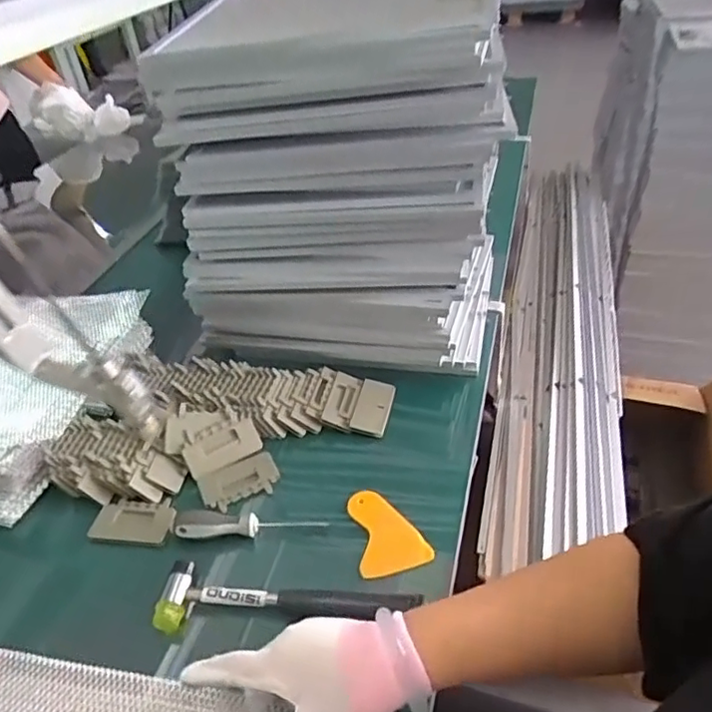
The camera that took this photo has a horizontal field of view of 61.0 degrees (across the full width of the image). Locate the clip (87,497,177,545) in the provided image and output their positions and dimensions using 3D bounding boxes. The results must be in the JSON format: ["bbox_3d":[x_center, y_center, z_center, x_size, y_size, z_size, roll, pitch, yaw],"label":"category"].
[{"bbox_3d":[-0.239,0.175,0.652,0.088,0.008,0.052,1,39,10],"label":"clip"}]

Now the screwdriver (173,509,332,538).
[{"bbox_3d":[-0.111,0.174,0.623,0.150,0.026,0.034,-3,39,5],"label":"screwdriver"}]

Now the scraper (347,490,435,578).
[{"bbox_3d":[0.033,0.174,0.616,0.070,0.010,0.099,-11,39,-4],"label":"scraper"}]

